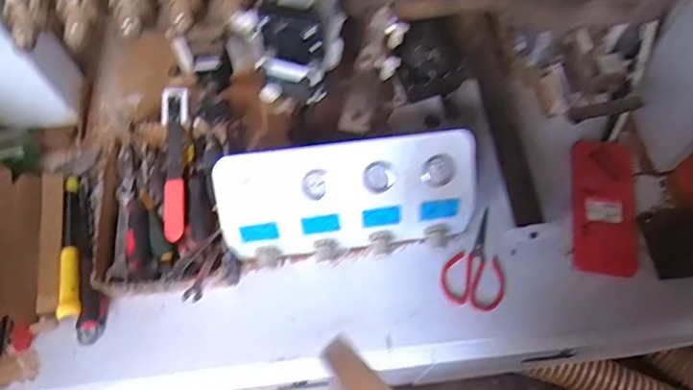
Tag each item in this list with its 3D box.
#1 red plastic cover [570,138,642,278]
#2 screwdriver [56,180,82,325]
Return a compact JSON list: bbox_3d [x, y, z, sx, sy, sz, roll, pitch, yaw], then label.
[{"bbox_3d":[0.449,0.014,0.940,0.110,0.040,0.256,8,65,4],"label":"red plastic cover"},{"bbox_3d":[-0.442,0.079,0.864,0.030,0.028,0.249,-14,58,-6],"label":"screwdriver"}]

